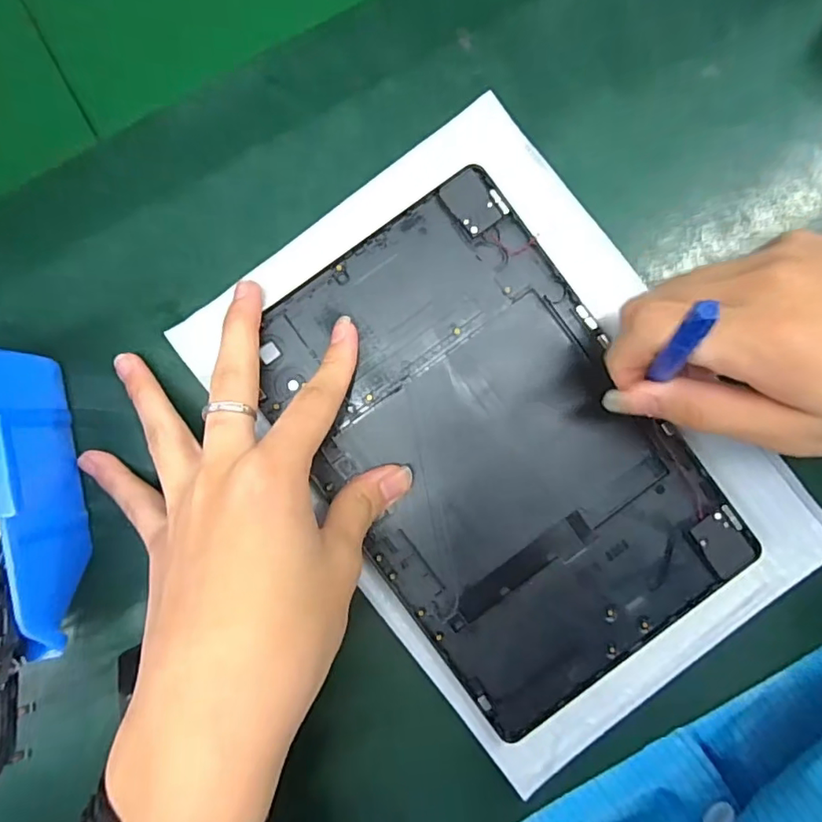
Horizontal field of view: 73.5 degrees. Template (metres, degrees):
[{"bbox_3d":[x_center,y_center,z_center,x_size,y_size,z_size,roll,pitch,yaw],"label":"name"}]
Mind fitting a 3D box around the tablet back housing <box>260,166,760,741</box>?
[{"bbox_3d":[0.039,0.018,0.269,0.152,0.009,0.235,-35,88,-1],"label":"tablet back housing"}]

